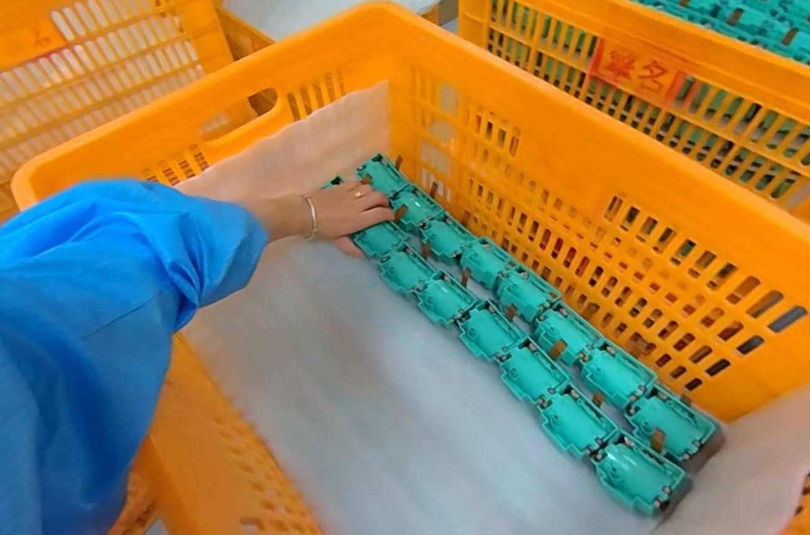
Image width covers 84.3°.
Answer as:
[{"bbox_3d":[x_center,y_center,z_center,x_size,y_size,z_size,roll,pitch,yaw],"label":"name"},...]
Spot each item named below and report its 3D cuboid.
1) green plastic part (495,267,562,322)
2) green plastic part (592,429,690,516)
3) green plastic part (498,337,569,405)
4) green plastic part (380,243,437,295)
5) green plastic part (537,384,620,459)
[{"bbox_3d":[0.166,0.034,0.622,0.066,0.021,0.073,-34,61,-18],"label":"green plastic part"},{"bbox_3d":[0.253,0.227,0.490,0.068,0.021,0.078,-36,43,-17],"label":"green plastic part"},{"bbox_3d":[0.160,0.133,0.570,0.067,0.019,0.074,-33,60,-17],"label":"green plastic part"},{"bbox_3d":[0.001,0.002,0.665,0.065,0.017,0.074,-36,61,-19],"label":"green plastic part"},{"bbox_3d":[0.199,0.179,0.526,0.063,0.015,0.073,-30,59,-16],"label":"green plastic part"}]

